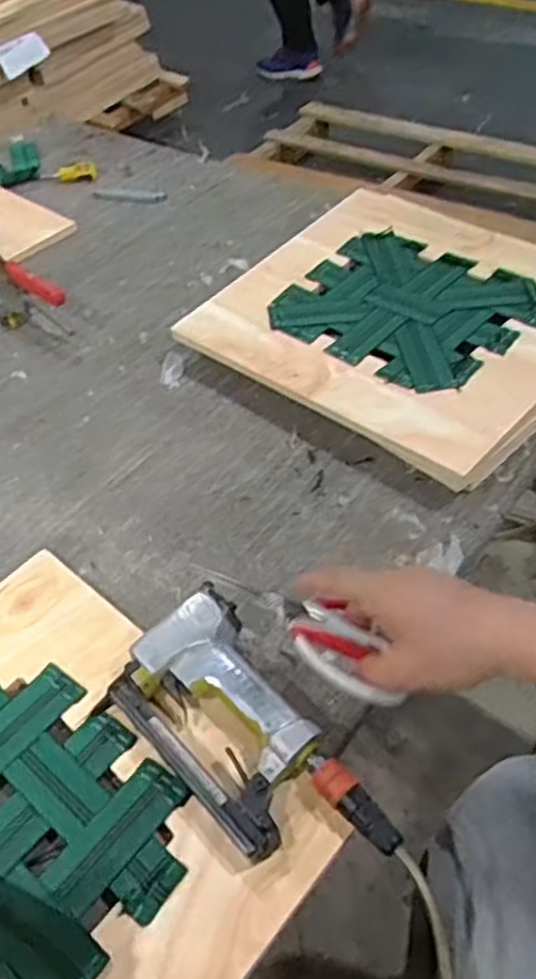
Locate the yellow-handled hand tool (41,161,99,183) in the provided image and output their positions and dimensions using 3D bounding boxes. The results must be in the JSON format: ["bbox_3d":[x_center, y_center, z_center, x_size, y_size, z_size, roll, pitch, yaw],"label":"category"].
[{"bbox_3d":[-0.352,-0.561,1.323,0.104,0.022,0.033,-3,49,2],"label":"yellow-handled hand tool"}]

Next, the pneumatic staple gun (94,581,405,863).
[{"bbox_3d":[-0.009,0.194,0.587,0.246,0.046,0.129,33,59,28],"label":"pneumatic staple gun"}]

